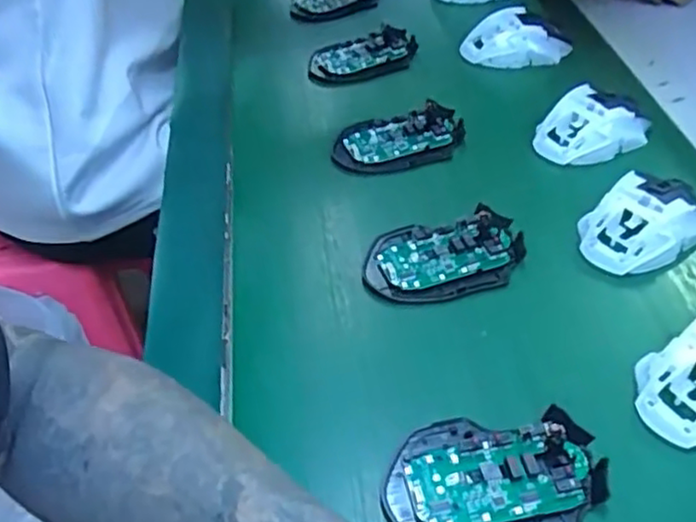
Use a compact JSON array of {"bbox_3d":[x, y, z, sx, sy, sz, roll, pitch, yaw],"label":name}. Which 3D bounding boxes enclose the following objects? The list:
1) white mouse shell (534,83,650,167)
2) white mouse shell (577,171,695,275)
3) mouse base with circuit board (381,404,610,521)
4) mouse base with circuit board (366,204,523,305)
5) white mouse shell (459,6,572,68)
[{"bbox_3d":[0.210,-0.116,0.588,0.099,0.040,0.067,-30,49,-28],"label":"white mouse shell"},{"bbox_3d":[0.222,-0.031,0.501,0.107,0.036,0.065,-26,48,-25],"label":"white mouse shell"},{"bbox_3d":[0.078,0.119,0.365,0.115,0.024,0.072,-5,45,-1],"label":"mouse base with circuit board"},{"bbox_3d":[0.070,-0.001,0.487,0.114,0.022,0.068,-9,45,-5],"label":"mouse base with circuit board"},{"bbox_3d":[0.173,-0.232,0.705,0.110,0.038,0.062,-10,43,-9],"label":"white mouse shell"}]

